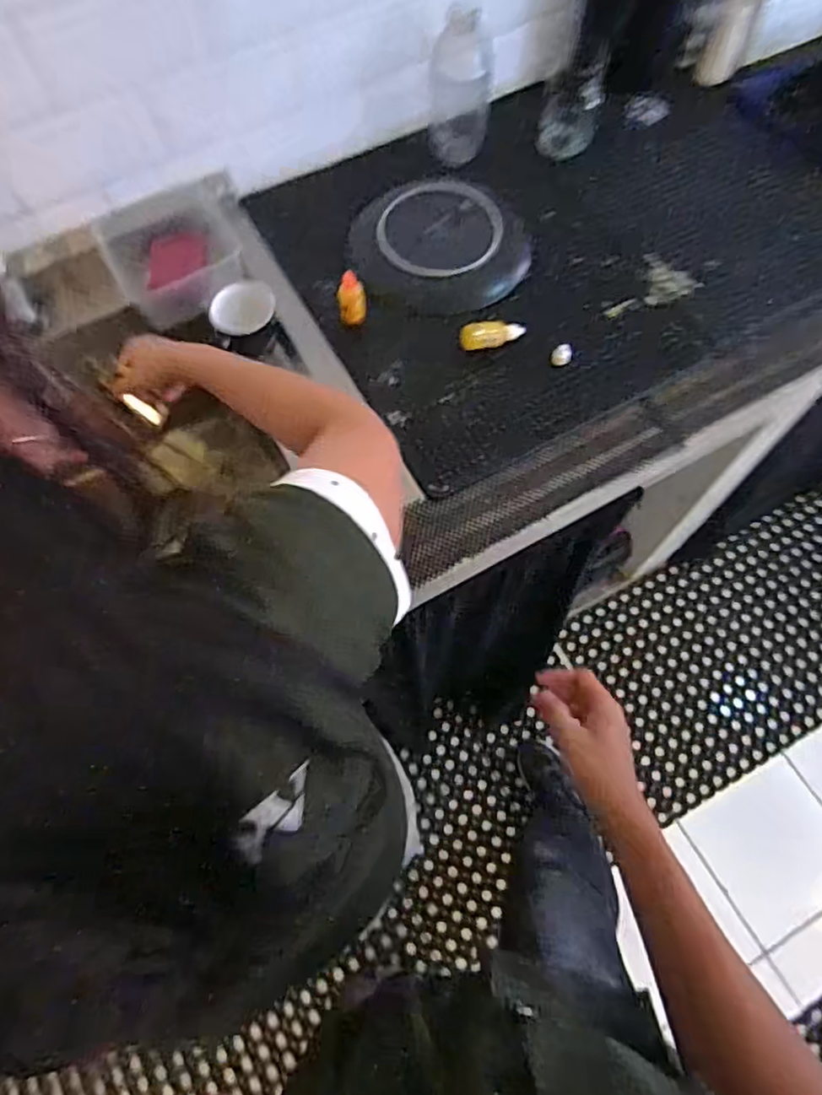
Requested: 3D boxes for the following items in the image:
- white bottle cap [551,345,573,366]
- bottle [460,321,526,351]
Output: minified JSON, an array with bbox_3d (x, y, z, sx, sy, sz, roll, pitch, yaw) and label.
[{"bbox_3d":[0.198,-0.253,0.824,0.025,0.021,0.022,21,71,9],"label":"white bottle cap"},{"bbox_3d":[0.108,-0.283,0.837,0.084,0.022,0.035,-6,69,-2],"label":"bottle"}]

